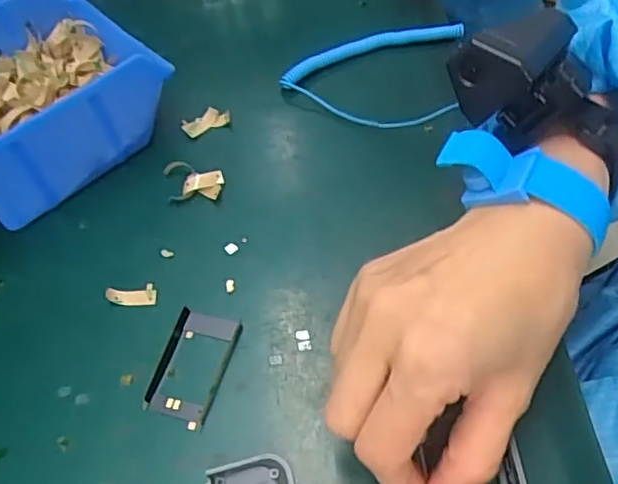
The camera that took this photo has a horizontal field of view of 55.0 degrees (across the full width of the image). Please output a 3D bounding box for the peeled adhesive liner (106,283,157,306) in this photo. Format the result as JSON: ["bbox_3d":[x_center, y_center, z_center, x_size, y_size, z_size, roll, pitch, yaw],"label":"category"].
[{"bbox_3d":[-0.093,0.027,0.311,0.025,0.004,0.011,-1,68,-1],"label":"peeled adhesive liner"}]

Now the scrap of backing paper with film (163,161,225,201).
[{"bbox_3d":[-0.068,-0.036,0.350,0.035,0.008,0.025,-5,56,4],"label":"scrap of backing paper with film"}]

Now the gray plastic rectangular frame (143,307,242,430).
[{"bbox_3d":[-0.056,0.059,0.287,0.033,0.004,0.055,11,58,15],"label":"gray plastic rectangular frame"}]

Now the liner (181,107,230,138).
[{"bbox_3d":[-0.065,-0.078,0.378,0.031,0.005,0.015,-26,57,-10],"label":"liner"}]

